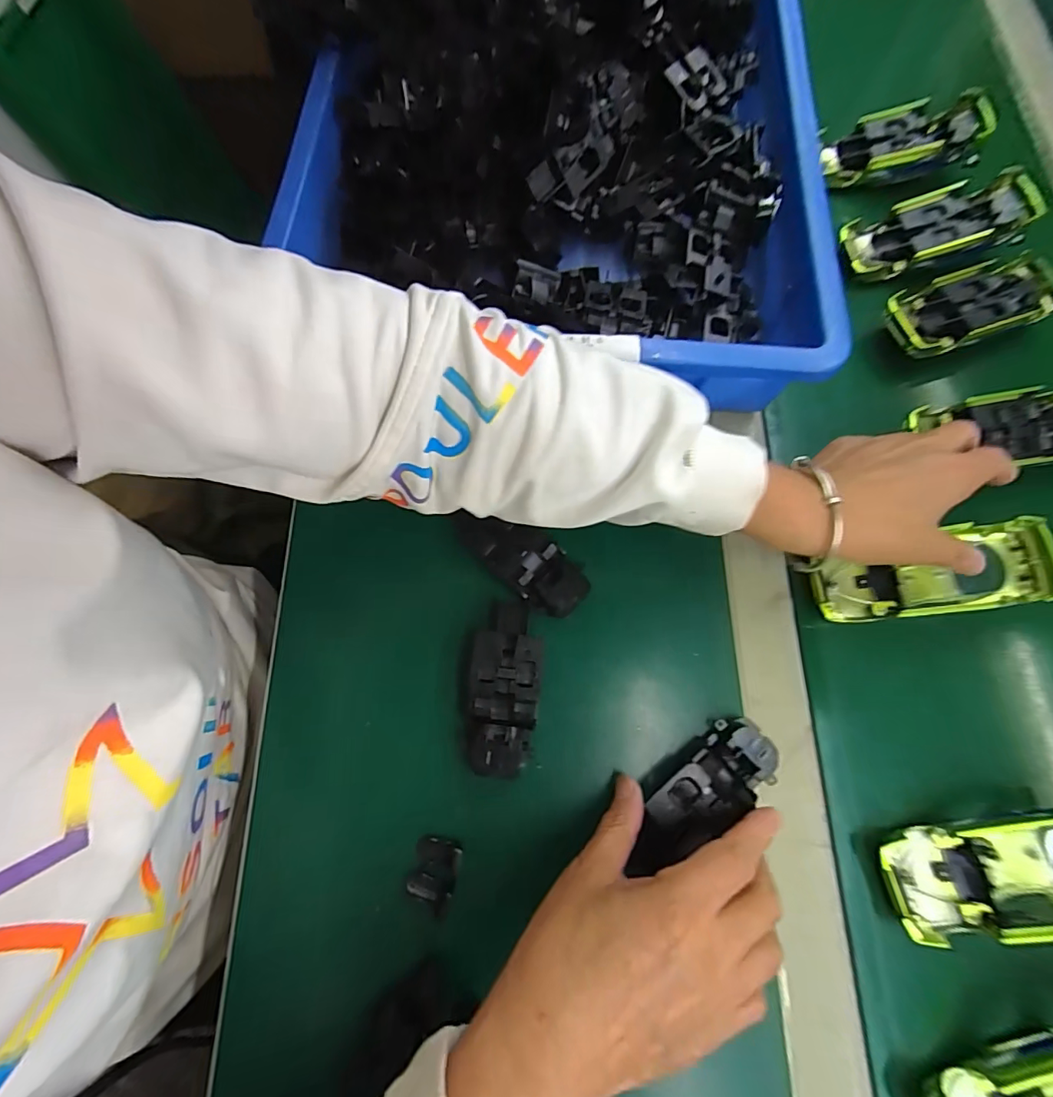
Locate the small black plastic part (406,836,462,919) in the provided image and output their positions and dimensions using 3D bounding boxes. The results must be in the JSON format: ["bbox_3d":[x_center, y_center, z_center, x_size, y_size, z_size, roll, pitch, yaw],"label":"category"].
[{"bbox_3d":[-0.052,0.182,0.270,0.026,0.014,0.033,9,73,3],"label":"small black plastic part"}]

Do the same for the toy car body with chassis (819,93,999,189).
[{"bbox_3d":[0.330,-0.355,0.425,0.119,0.028,0.057,-5,72,16],"label":"toy car body with chassis"}]

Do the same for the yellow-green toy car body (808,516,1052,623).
[{"bbox_3d":[0.267,0.019,0.318,0.147,0.026,0.050,-13,73,8],"label":"yellow-green toy car body"}]

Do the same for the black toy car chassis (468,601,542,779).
[{"bbox_3d":[-0.013,0.083,0.299,0.041,0.027,0.102,4,73,1],"label":"black toy car chassis"}]

